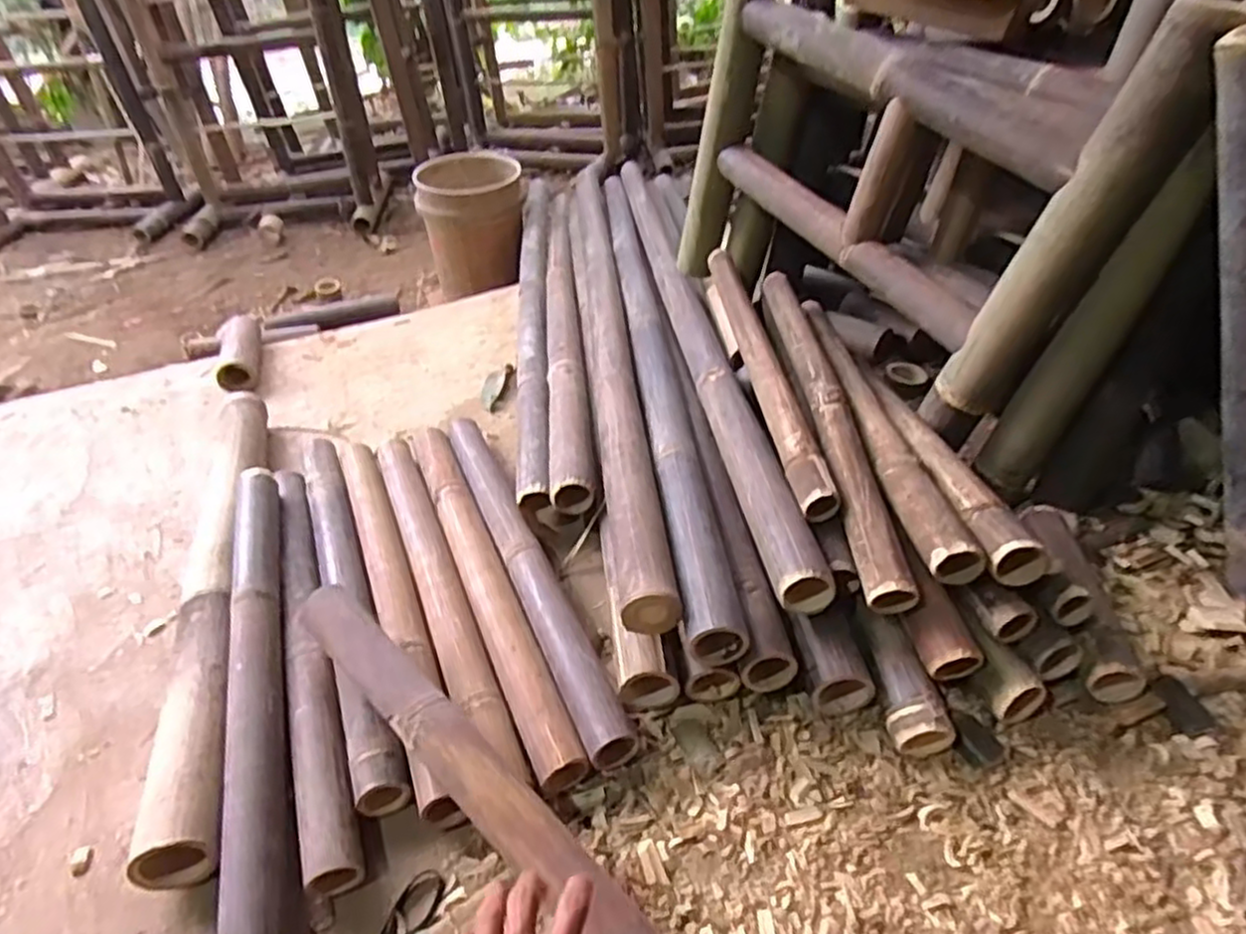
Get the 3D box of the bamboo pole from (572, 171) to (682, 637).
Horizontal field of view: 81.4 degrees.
[{"bbox_3d":[-0.028,-0.264,1.294,0.074,0.055,1.400,-6,39,-2],"label":"bamboo pole"}]

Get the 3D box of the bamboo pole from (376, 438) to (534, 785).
[{"bbox_3d":[-0.242,0.148,0.947,0.059,0.044,0.638,-20,39,-15],"label":"bamboo pole"}]

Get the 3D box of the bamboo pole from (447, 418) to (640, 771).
[{"bbox_3d":[-0.138,0.116,0.983,0.061,0.053,0.659,-20,39,-15],"label":"bamboo pole"}]

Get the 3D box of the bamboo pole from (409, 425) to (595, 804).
[{"bbox_3d":[-0.189,0.133,0.958,0.054,0.044,0.639,-20,39,-15],"label":"bamboo pole"}]

